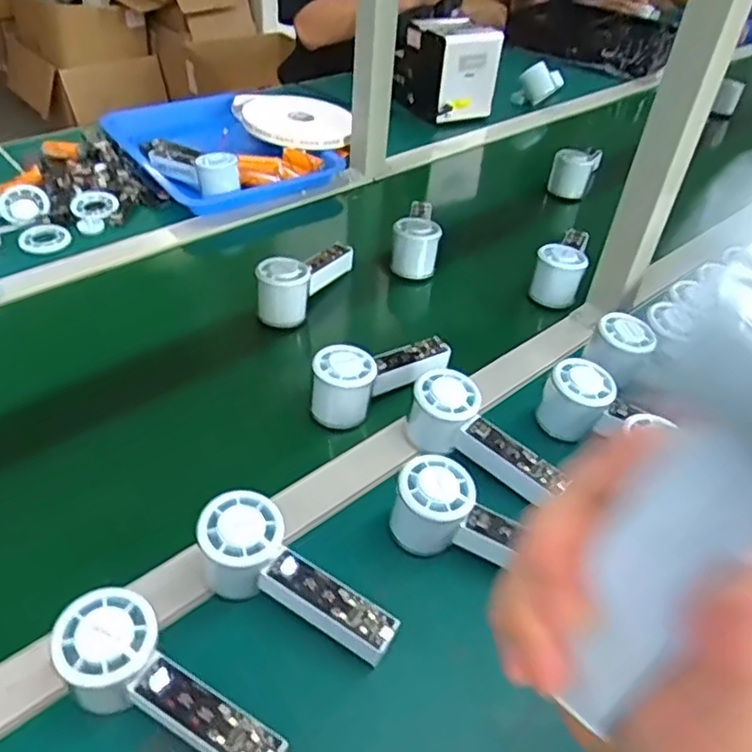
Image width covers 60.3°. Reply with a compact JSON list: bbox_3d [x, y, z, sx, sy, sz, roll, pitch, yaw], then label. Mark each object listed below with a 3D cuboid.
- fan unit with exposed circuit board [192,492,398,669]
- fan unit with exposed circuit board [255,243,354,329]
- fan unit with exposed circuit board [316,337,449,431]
[{"bbox_3d":[-0.056,0.141,0.448,0.150,0.062,0.058,24,45,20],"label":"fan unit with exposed circuit board"},{"bbox_3d":[-0.079,-0.117,0.739,0.065,0.063,0.146,21,44,17],"label":"fan unit with exposed circuit board"},{"bbox_3d":[0.004,-0.009,0.628,0.155,0.056,0.061,-26,50,-30],"label":"fan unit with exposed circuit board"}]

